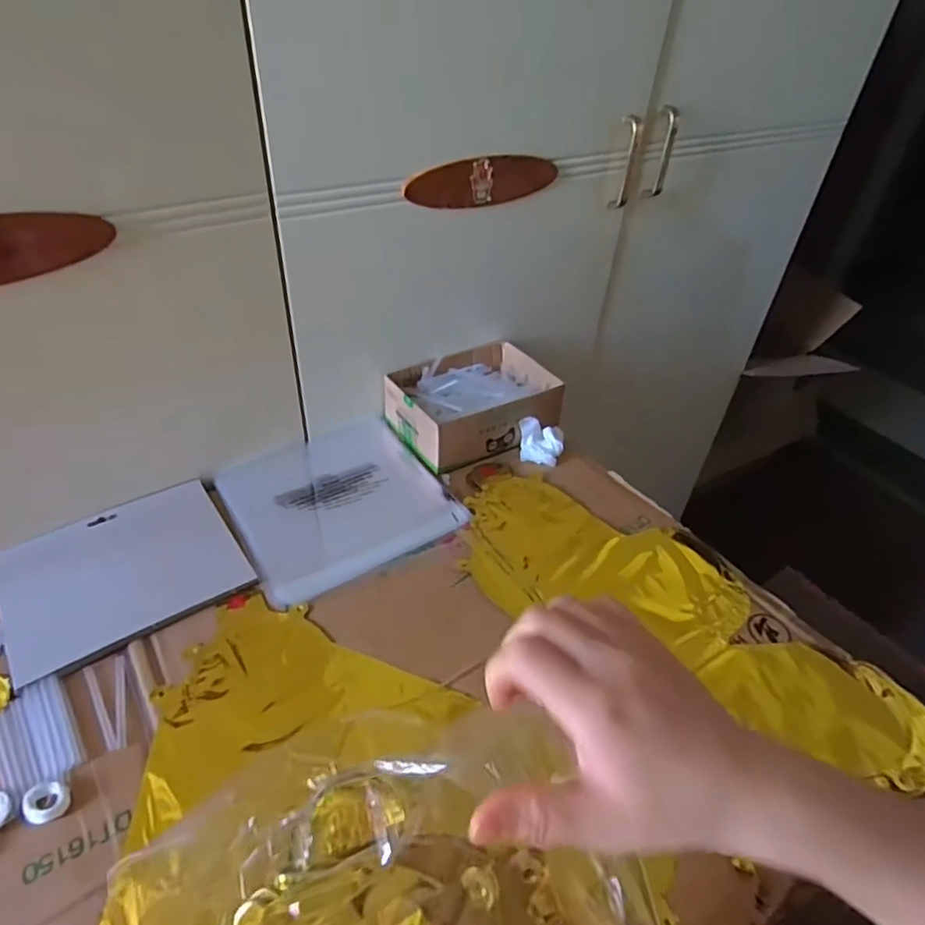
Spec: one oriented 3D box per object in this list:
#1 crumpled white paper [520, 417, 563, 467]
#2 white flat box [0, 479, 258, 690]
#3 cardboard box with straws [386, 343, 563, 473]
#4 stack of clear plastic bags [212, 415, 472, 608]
[{"bbox_3d":[0.093,-0.028,0.710,0.052,0.035,0.050,7,42,2],"label":"crumpled white paper"},{"bbox_3d":[-0.312,0.096,0.553,0.189,0.009,0.166,-24,49,-28],"label":"white flat box"},{"bbox_3d":[0.014,-0.077,0.747,0.193,0.061,0.146,-21,48,-25],"label":"cardboard box with straws"},{"bbox_3d":[-0.137,0.035,0.652,0.212,0.018,0.223,-19,41,-27],"label":"stack of clear plastic bags"}]

